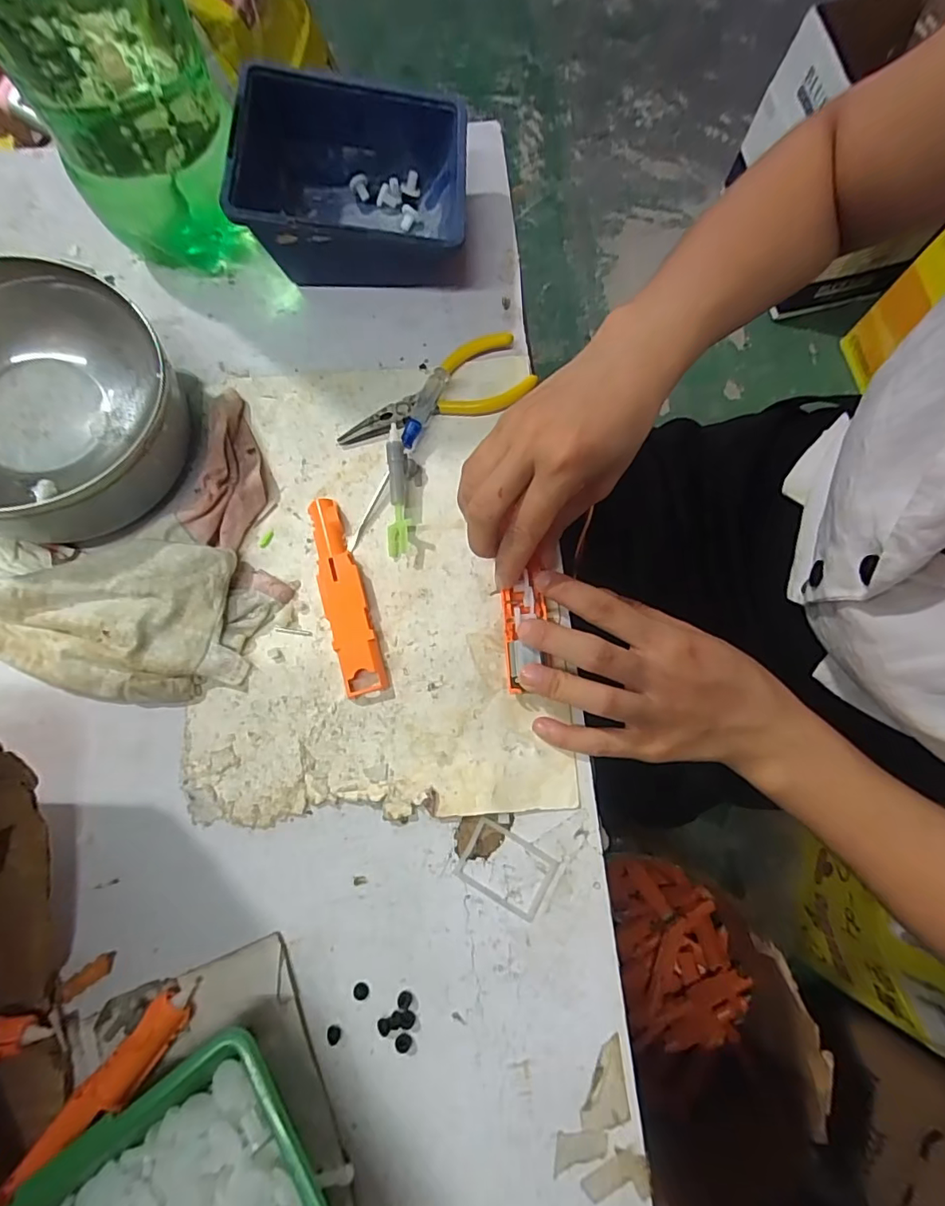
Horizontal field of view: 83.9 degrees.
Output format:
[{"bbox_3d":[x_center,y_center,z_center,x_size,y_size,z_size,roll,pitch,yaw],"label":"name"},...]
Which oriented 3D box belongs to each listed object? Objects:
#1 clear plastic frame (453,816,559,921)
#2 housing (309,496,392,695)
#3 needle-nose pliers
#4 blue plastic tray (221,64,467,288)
[{"bbox_3d":[0.017,0.134,0.266,0.046,0.004,0.032,29,79,7],"label":"clear plastic frame"},{"bbox_3d":[-0.075,-0.006,0.300,0.023,0.012,0.118,-19,78,-4],"label":"housing"},{"bbox_3d":[-0.020,-0.126,0.333,0.127,0.011,0.050,-35,79,-7],"label":"needle-nose pliers"},{"bbox_3d":[-0.075,-0.268,0.346,0.137,0.067,0.114,-1,77,0],"label":"blue plastic tray"}]

